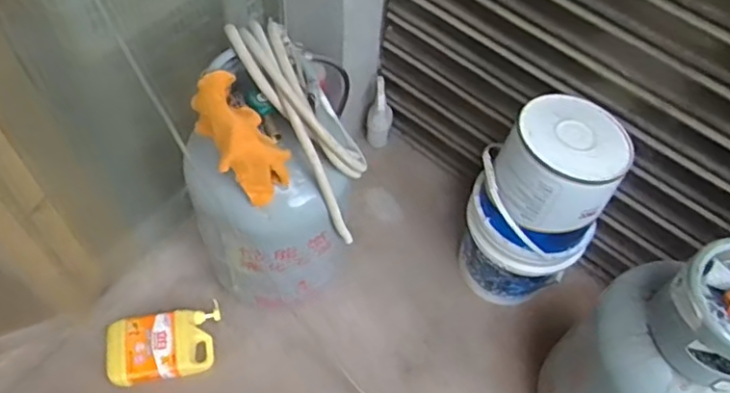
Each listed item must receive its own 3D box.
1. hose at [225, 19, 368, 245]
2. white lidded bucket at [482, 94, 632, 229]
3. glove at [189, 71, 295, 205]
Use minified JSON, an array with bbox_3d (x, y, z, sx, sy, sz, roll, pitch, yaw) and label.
[{"bbox_3d":[-0.083,-0.099,1.173,0.111,0.486,0.162,-40,26,-25],"label":"hose"},{"bbox_3d":[0.413,-0.069,1.379,0.246,0.225,0.277,36,55,7],"label":"white lidded bucket"},{"bbox_3d":[-0.203,-0.094,1.073,0.120,0.106,0.239,-38,108,-24],"label":"glove"}]

